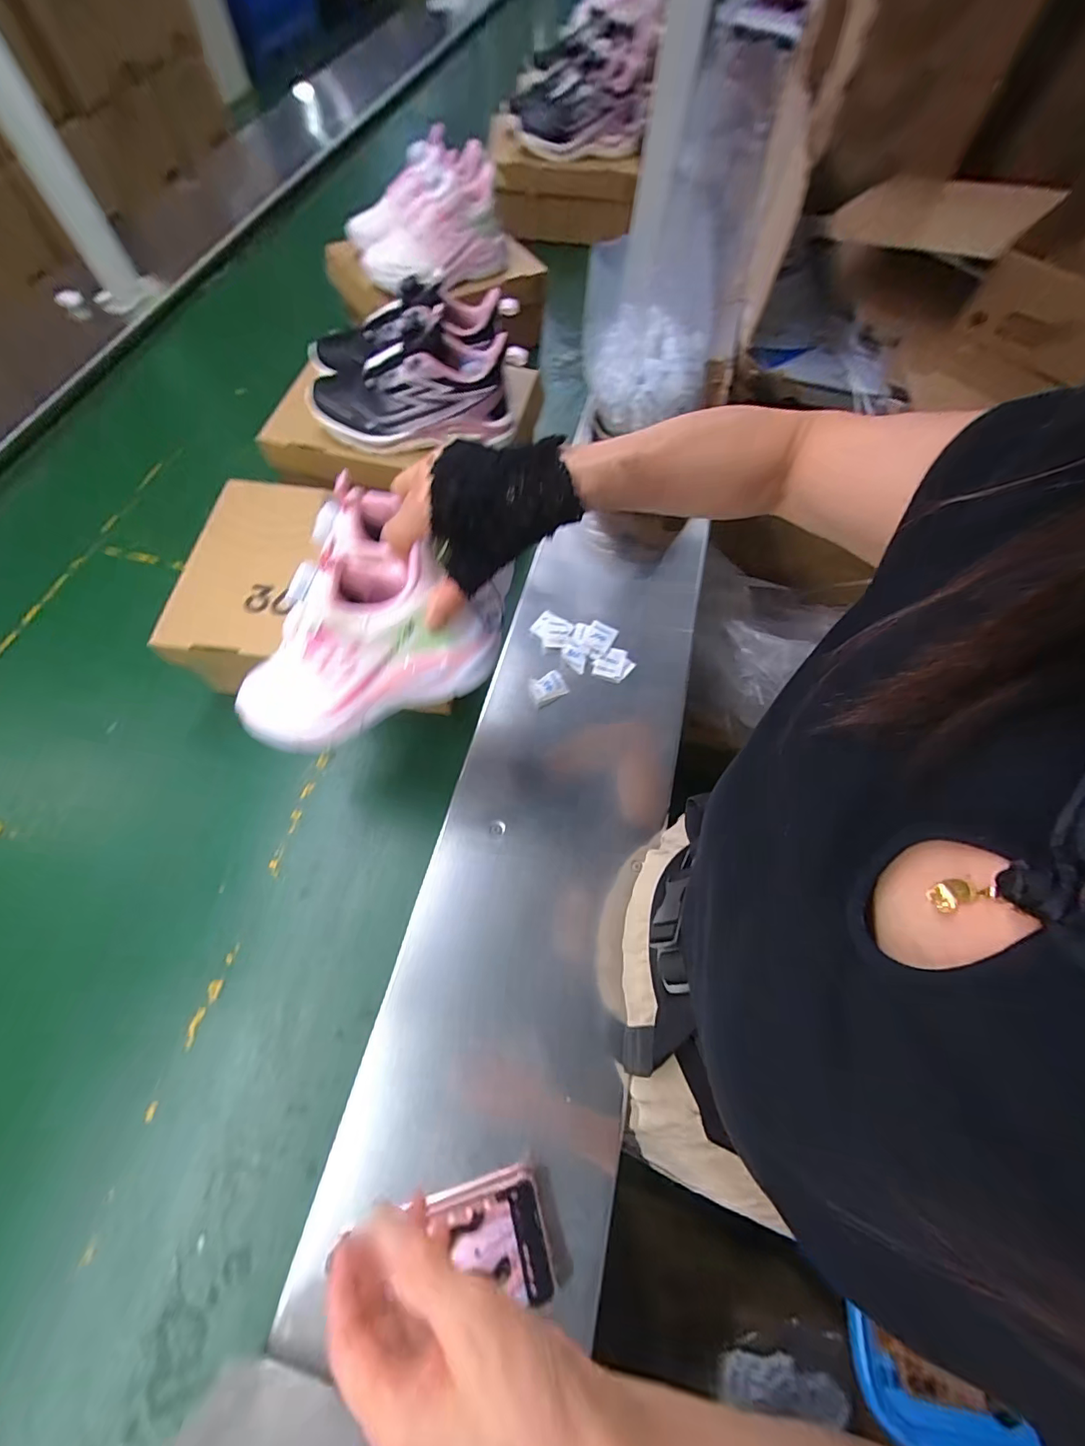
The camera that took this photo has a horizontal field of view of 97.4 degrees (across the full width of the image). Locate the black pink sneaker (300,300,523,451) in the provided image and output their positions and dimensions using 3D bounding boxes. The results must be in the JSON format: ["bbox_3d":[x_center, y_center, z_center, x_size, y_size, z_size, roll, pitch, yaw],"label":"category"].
[{"bbox_3d":[-0.155,-0.409,0.575,0.258,0.106,0.086,1,64,-1],"label":"black pink sneaker"}]

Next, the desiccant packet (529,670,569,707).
[{"bbox_3d":[0.006,-0.044,0.581,0.046,0.009,0.034,-26,68,-13],"label":"desiccant packet"}]

